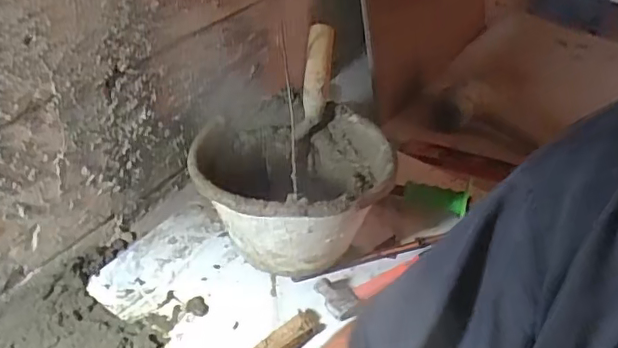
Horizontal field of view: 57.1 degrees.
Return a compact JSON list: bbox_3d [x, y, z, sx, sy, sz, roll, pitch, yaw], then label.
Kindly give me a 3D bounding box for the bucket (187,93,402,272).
[{"bbox_3d":[-0.025,0.029,0.737,0.235,0.165,0.204,1,41,-3],"label":"bucket"}]

